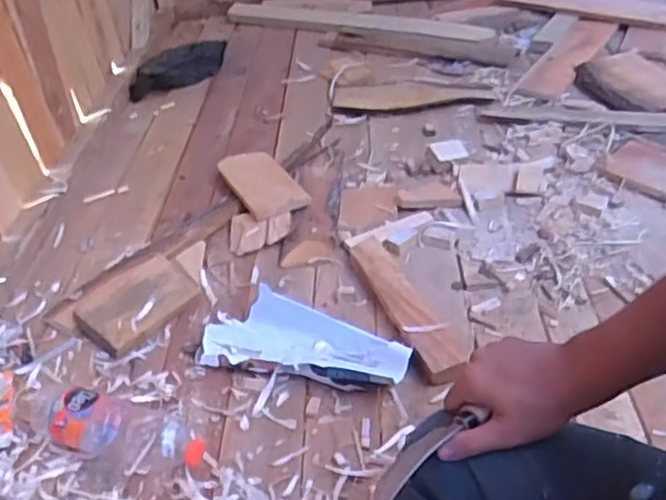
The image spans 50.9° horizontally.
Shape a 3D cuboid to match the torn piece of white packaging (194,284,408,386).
[{"bbox_3d":[-0.040,0.117,0.888,0.274,0.045,0.105,8,39,15],"label":"torn piece of white packaging"}]

